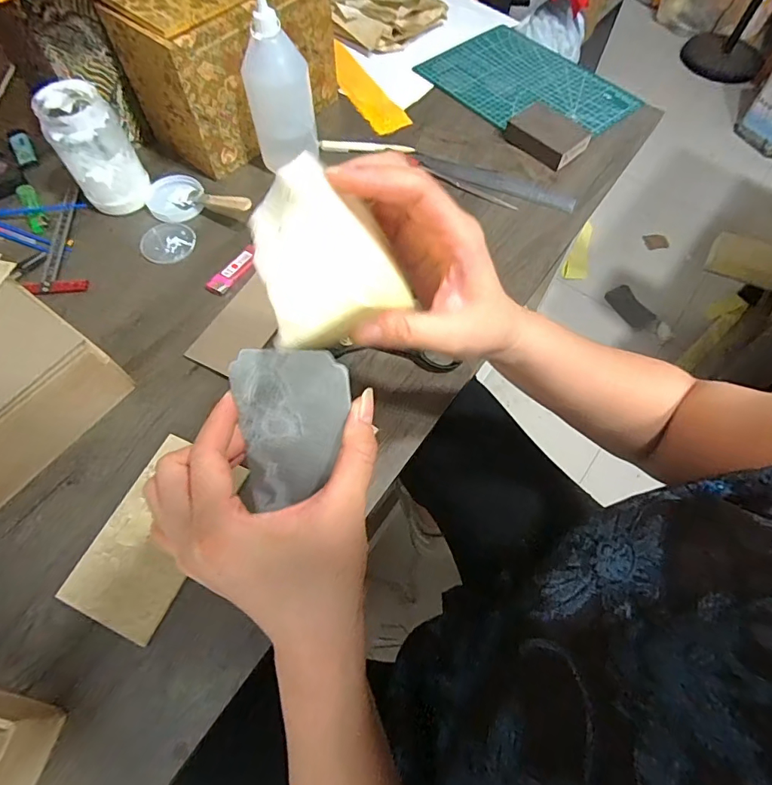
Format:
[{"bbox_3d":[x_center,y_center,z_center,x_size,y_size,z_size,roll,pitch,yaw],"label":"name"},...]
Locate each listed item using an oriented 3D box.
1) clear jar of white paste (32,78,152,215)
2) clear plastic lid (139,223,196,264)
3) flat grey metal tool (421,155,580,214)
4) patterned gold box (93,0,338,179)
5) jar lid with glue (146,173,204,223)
[{"bbox_3d":[-0.341,-0.286,0.536,0.075,0.124,0.072,-23,66,-12],"label":"clear jar of white paste"},{"bbox_3d":[-0.262,-0.183,0.549,0.056,0.013,0.061,1,63,-1],"label":"clear plastic lid"},{"bbox_3d":[0.150,-0.290,0.622,0.219,0.005,0.037,19,64,6],"label":"flat grey metal tool"},{"bbox_3d":[-0.195,-0.434,0.581,0.129,0.173,0.238,40,69,17],"label":"patterned gold box"},{"bbox_3d":[-0.271,-0.250,0.581,0.067,0.016,0.074,-14,65,-8],"label":"jar lid with glue"}]

